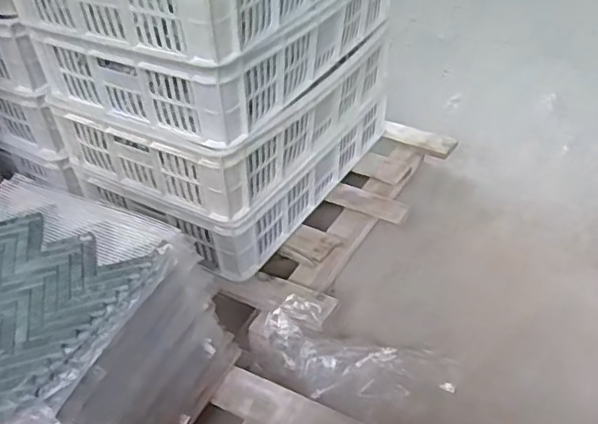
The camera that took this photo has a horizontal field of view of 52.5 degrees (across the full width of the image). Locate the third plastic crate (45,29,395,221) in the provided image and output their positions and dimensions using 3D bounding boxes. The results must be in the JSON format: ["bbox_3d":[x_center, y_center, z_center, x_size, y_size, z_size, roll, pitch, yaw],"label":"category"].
[{"bbox_3d":[-0.117,-0.213,1.165,0.360,0.154,0.544,22,47,28],"label":"third plastic crate"}]

